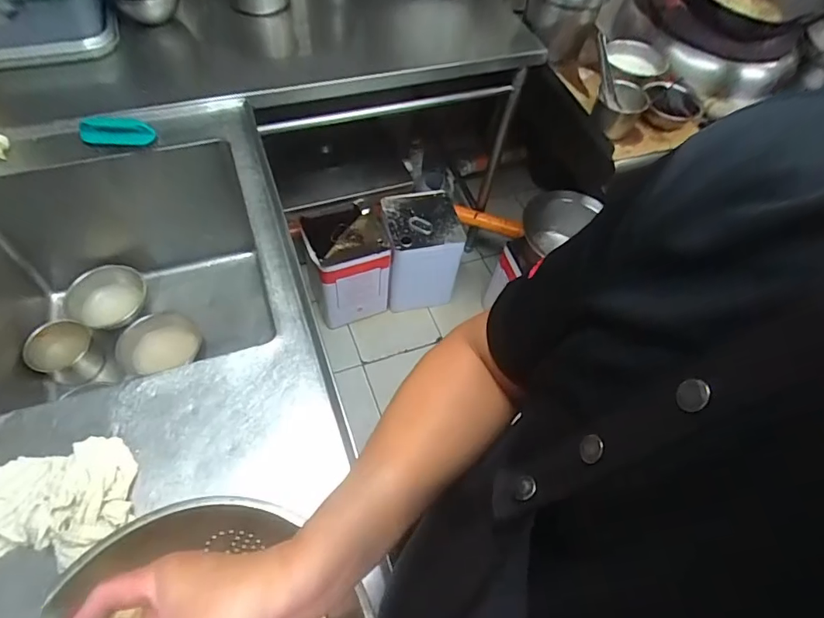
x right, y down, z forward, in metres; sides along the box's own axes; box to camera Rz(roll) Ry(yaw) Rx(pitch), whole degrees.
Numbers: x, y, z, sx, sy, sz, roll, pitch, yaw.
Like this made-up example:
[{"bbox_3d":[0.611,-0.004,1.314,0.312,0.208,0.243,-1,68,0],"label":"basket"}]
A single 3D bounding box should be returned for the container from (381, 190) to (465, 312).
[{"bbox_3d":[0.022,-0.198,1.708,0.239,0.347,0.249,-8,57,-11],"label":"container"}]

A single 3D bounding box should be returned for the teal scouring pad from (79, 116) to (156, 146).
[{"bbox_3d":[-0.586,-0.354,0.976,0.150,0.015,0.055,0,88,-2],"label":"teal scouring pad"}]

